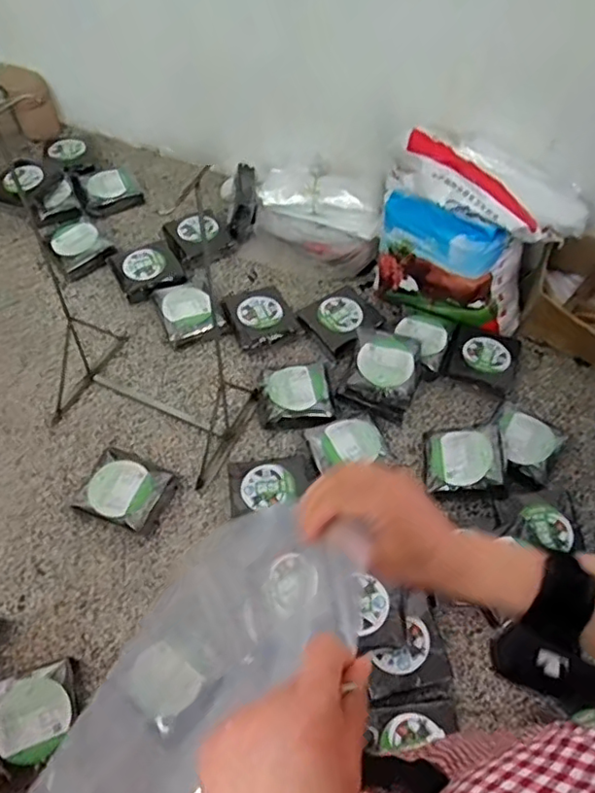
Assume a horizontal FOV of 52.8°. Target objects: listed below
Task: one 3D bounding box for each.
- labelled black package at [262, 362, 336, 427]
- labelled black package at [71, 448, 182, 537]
[{"bbox_3d":[-0.004,-0.003,1.681,0.203,0.082,0.178,-4,56,-3],"label":"labelled black package"},{"bbox_3d":[-0.437,0.230,1.526,0.215,0.095,0.182,21,58,13],"label":"labelled black package"}]

